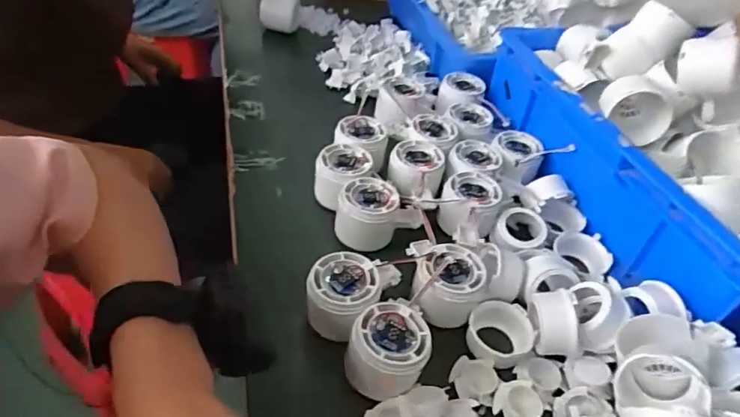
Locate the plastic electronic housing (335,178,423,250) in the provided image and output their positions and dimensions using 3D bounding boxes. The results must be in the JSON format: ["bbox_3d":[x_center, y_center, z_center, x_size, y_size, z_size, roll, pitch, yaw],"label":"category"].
[{"bbox_3d":[0.008,0.009,0.494,0.081,0.052,0.060,11,43,3],"label":"plastic electronic housing"}]

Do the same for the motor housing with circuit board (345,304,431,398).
[{"bbox_3d":[0.012,0.107,0.382,0.060,0.044,0.063,17,44,10],"label":"motor housing with circuit board"}]

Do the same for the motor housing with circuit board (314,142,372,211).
[{"bbox_3d":[-0.029,-0.032,0.525,0.055,0.042,0.065,19,44,12],"label":"motor housing with circuit board"}]

